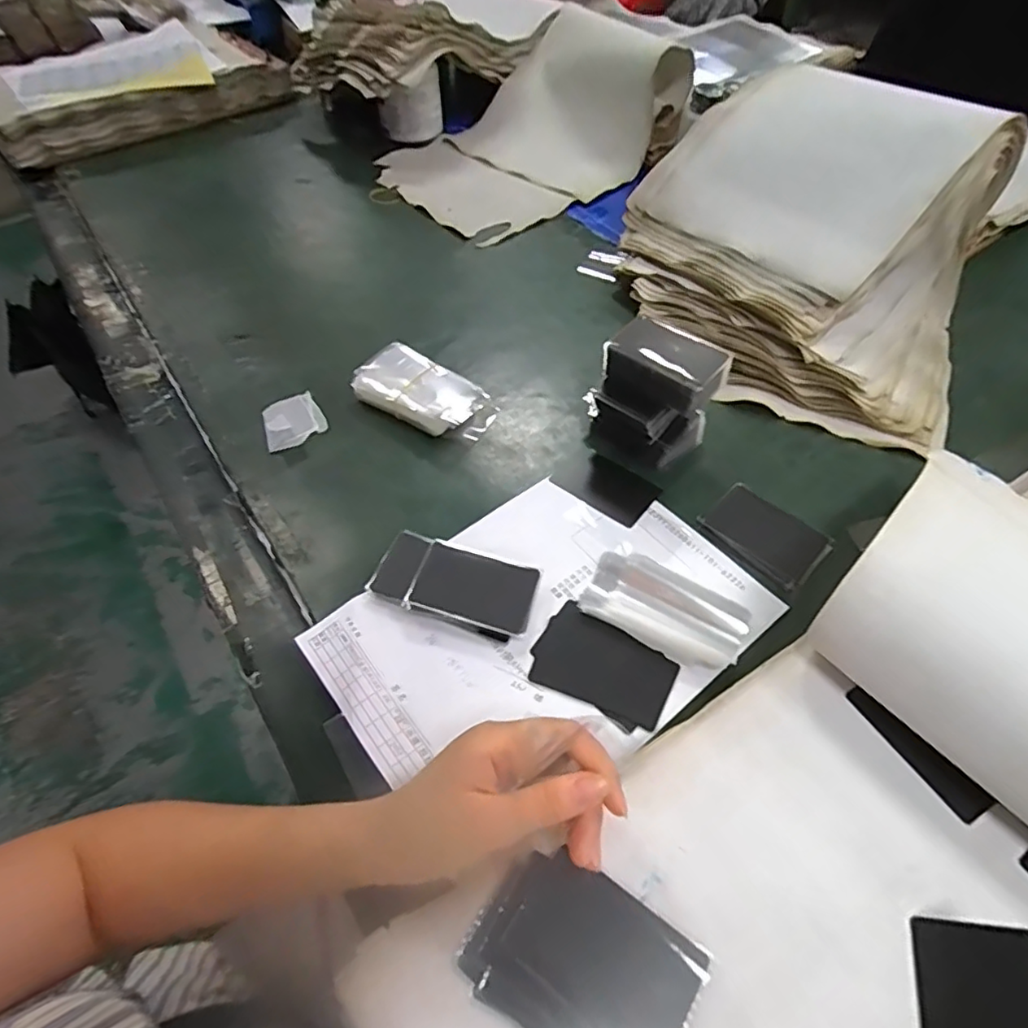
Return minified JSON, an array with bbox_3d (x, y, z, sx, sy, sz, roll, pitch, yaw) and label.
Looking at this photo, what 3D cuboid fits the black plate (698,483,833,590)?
[{"bbox_3d":[0.206,0.015,0.491,0.066,0.006,0.089,-38,61,-25],"label":"black plate"}]

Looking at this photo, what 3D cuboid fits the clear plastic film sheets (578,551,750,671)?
[{"bbox_3d":[0.111,0.068,0.441,0.113,0.011,0.067,24,56,18],"label":"clear plastic film sheets"}]

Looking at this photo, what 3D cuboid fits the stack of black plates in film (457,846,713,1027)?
[{"bbox_3d":[0.033,0.215,0.287,0.101,0.006,0.074,27,57,20],"label":"stack of black plates in film"}]

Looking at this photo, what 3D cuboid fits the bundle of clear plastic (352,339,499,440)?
[{"bbox_3d":[-0.086,-0.114,0.564,0.128,0.033,0.069,33,59,23],"label":"bundle of clear plastic"}]

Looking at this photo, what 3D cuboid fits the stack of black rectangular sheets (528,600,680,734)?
[{"bbox_3d":[0.062,0.107,0.418,0.094,0.005,0.062,26,57,20],"label":"stack of black rectangular sheets"}]

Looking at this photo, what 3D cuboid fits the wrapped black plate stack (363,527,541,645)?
[{"bbox_3d":[-0.044,0.051,0.449,0.120,0.021,0.061,14,54,11],"label":"wrapped black plate stack"}]

